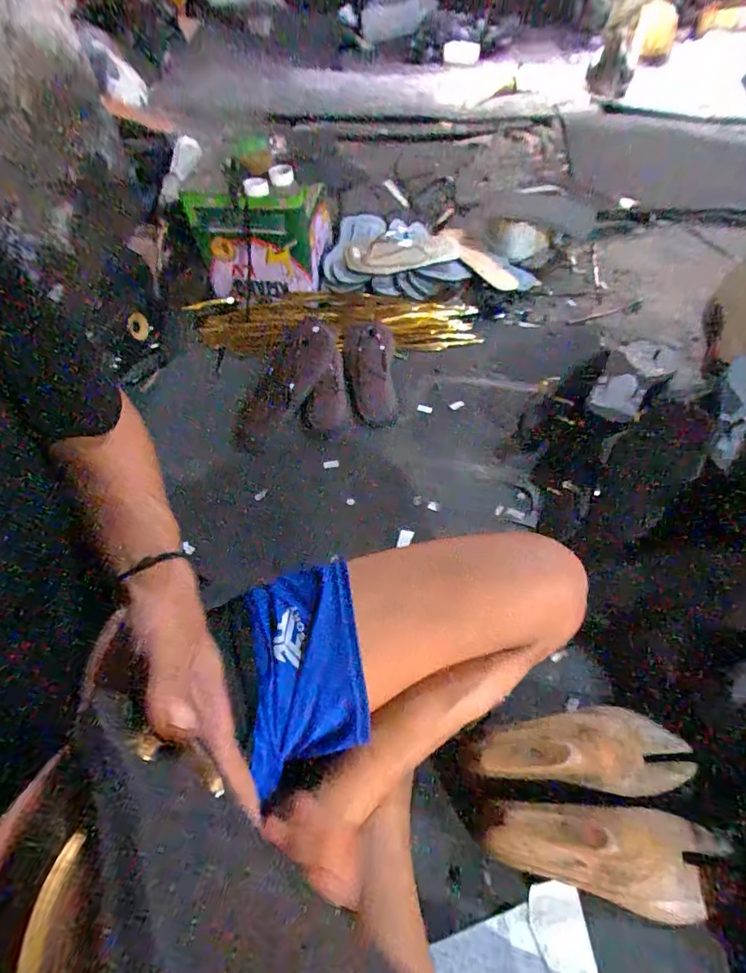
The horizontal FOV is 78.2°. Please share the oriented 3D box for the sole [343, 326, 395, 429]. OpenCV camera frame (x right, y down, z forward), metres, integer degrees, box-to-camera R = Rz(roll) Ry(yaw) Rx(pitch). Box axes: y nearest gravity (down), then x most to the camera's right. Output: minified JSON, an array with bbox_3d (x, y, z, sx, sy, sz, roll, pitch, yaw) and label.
[{"bbox_3d":[-0.003,-0.219,0.856,0.091,0.053,0.264,-5,54,3],"label":"sole"}]

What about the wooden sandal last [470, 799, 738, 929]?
[{"bbox_3d":[0.225,0.346,0.432,0.246,0.080,0.086,14,58,-4],"label":"wooden sandal last"}]

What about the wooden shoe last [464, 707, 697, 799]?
[{"bbox_3d":[0.217,0.270,0.477,0.242,0.065,0.083,6,56,-11],"label":"wooden shoe last"}]

